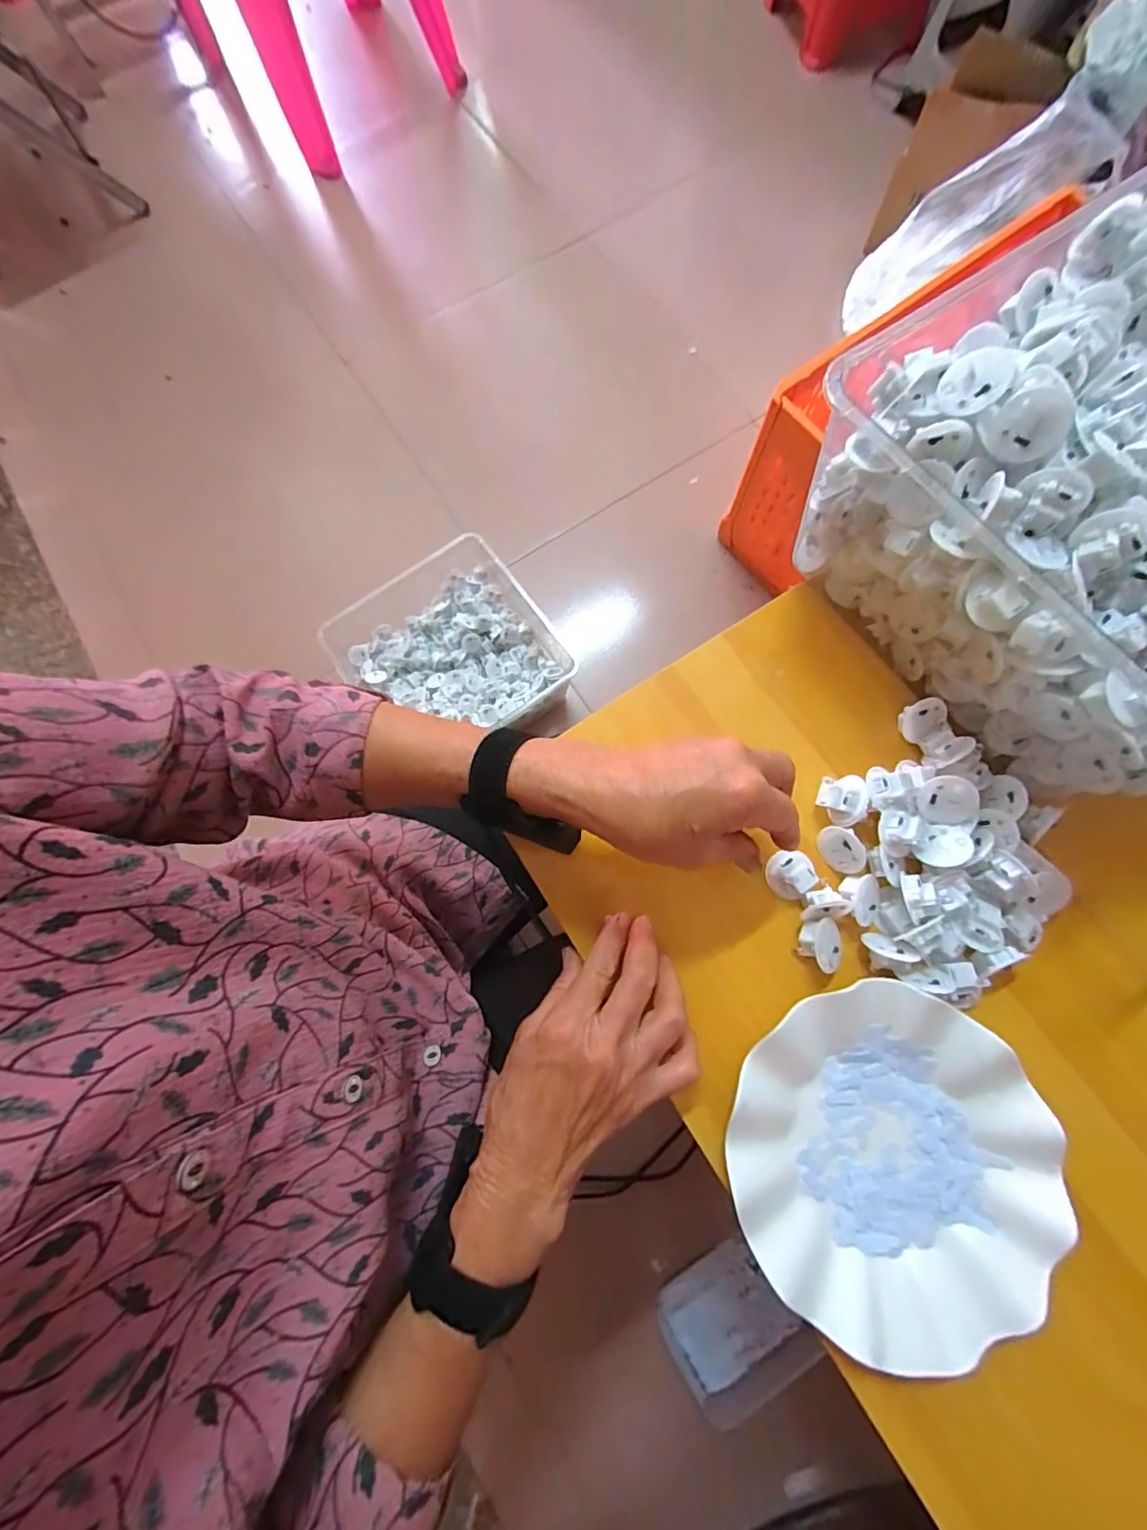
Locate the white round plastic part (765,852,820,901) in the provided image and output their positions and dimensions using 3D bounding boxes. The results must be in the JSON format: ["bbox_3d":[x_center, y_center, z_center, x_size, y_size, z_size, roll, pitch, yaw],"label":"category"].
[{"bbox_3d":[0.145,0.073,0.359,0.028,0.020,0.030,0,76,1],"label":"white round plastic part"}]

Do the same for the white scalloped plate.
[{"bbox_3d":[0.183,0.230,0.315,0.177,0.022,0.180,0,76,1],"label":"white scalloped plate"}]

